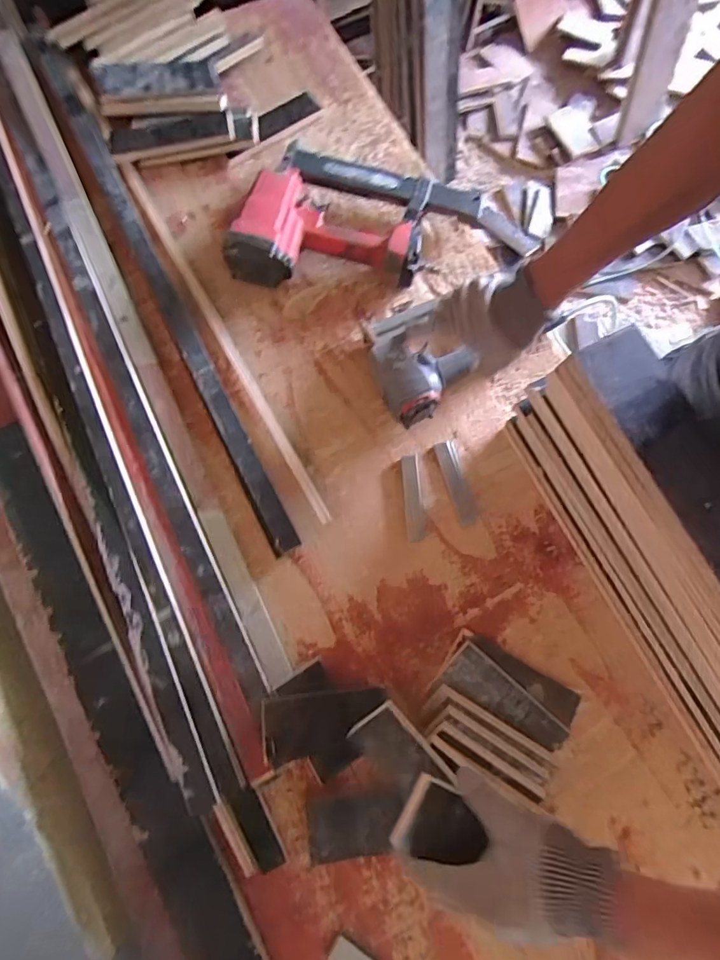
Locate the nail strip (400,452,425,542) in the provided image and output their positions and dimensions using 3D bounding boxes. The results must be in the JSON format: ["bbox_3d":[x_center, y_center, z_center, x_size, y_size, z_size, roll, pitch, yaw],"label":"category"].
[{"bbox_3d":[0.069,0.022,0.620,0.023,0.006,0.110,-5,76,-3],"label":"nail strip"}]

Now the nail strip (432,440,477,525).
[{"bbox_3d":[0.127,0.003,0.630,0.029,0.006,0.112,-15,77,-6],"label":"nail strip"}]

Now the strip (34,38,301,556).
[{"bbox_3d":[-0.285,-0.286,0.668,0.033,0.037,0.854,-27,78,-8],"label":"strip"}]

